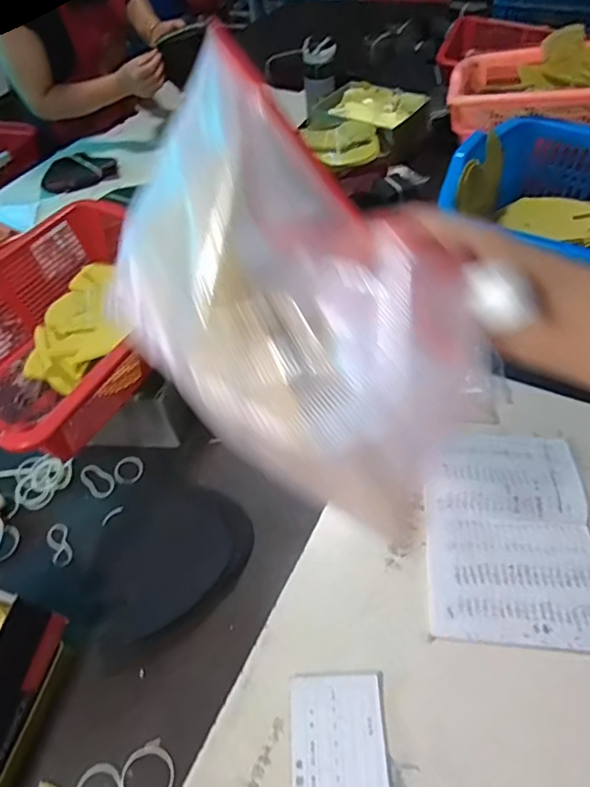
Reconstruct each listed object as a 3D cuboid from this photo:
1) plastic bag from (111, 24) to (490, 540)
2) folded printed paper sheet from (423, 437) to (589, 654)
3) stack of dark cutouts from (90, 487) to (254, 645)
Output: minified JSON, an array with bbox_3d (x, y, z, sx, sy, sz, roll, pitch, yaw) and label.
[{"bbox_3d":[-0.007,-0.049,0.359,0.187,0.044,0.299,-44,88,18],"label":"plastic bag"},{"bbox_3d":[0.271,0.173,0.658,0.203,0.015,0.265,2,52,5],"label":"folded printed paper sheet"},{"bbox_3d":[-0.164,0.206,0.680,0.207,0.017,0.168,-28,55,-18],"label":"stack of dark cutouts"}]

